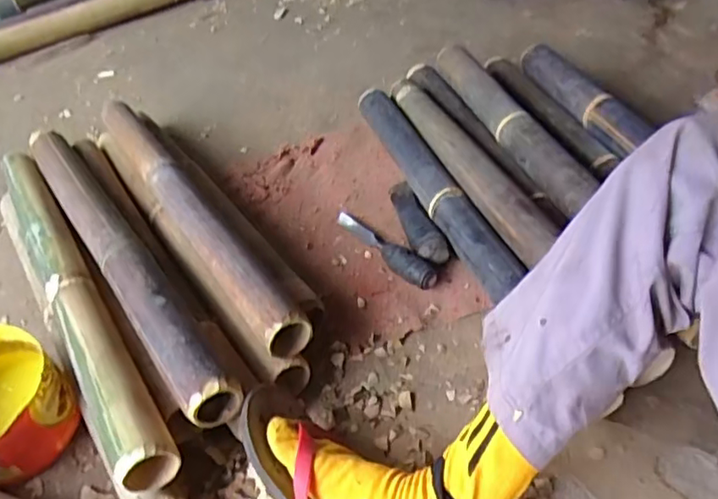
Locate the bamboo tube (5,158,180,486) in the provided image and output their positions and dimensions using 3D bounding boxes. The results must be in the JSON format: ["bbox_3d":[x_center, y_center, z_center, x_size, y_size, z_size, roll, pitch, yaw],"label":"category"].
[{"bbox_3d":[-0.364,0.037,0.734,0.054,0.053,0.622,-27,47,-21],"label":"bamboo tube"}]

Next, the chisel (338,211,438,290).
[{"bbox_3d":[0.032,-0.004,0.819,0.031,0.031,0.196,-32,49,-24],"label":"chisel"}]

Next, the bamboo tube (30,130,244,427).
[{"bbox_3d":[-0.324,-0.010,0.782,0.073,0.059,0.641,-30,48,-23],"label":"bamboo tube"}]

